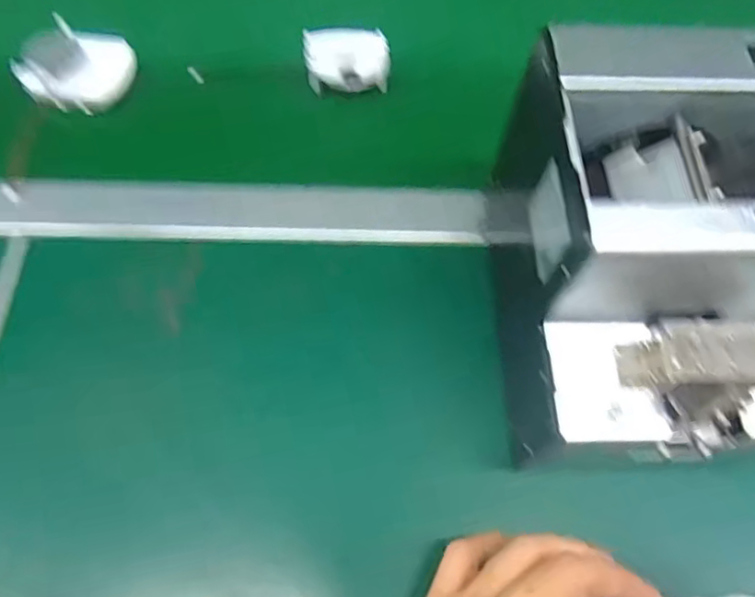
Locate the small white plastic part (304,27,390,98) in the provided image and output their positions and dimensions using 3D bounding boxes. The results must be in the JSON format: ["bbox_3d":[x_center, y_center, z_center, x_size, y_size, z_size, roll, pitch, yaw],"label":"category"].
[{"bbox_3d":[-0.022,-0.181,0.457,0.062,0.031,0.063,0,60,0],"label":"small white plastic part"}]

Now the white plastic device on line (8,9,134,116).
[{"bbox_3d":[-0.224,-0.171,0.441,0.079,0.036,0.056,-7,60,-5],"label":"white plastic device on line"}]

